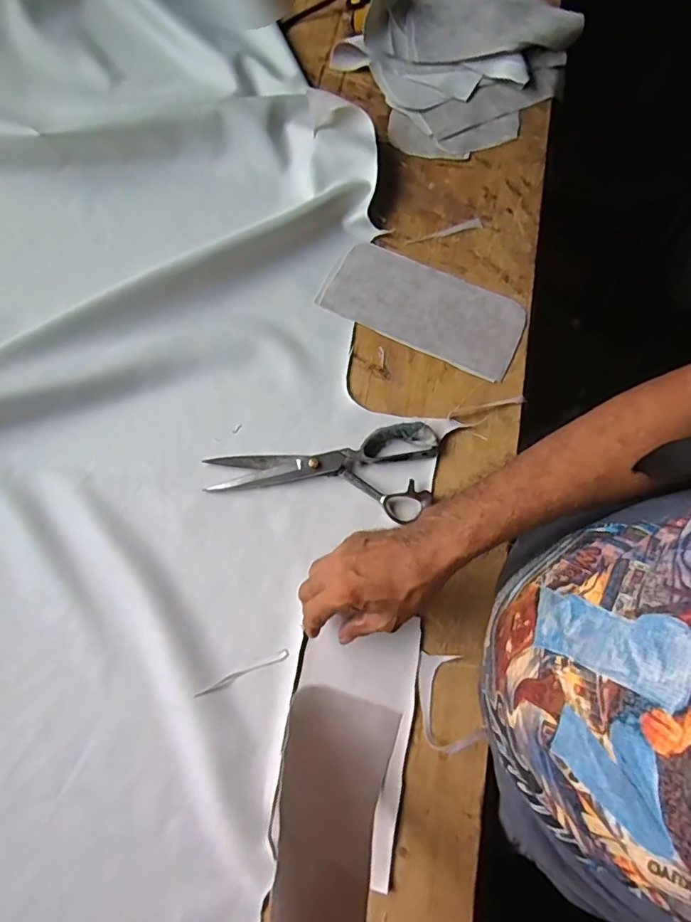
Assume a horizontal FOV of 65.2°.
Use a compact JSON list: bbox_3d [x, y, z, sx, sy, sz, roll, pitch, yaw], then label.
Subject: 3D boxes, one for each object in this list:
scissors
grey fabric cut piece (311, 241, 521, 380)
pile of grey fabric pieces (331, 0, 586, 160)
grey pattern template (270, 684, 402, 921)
[{"bbox_3d":[-0.021,0.017,0.572,0.242,0.016,0.097,-4,74,-1],"label":"scissors"},{"bbox_3d":[0.091,-0.182,0.635,0.232,0.004,0.106,24,75,7],"label":"grey fabric cut piece"},{"bbox_3d":[0.146,-0.550,0.725,0.257,0.043,0.302,38,77,10],"label":"pile of grey fabric pieces"},{"bbox_3d":[-0.012,0.291,0.440,0.096,0.031,0.205,29,34,-13],"label":"grey pattern template"}]

